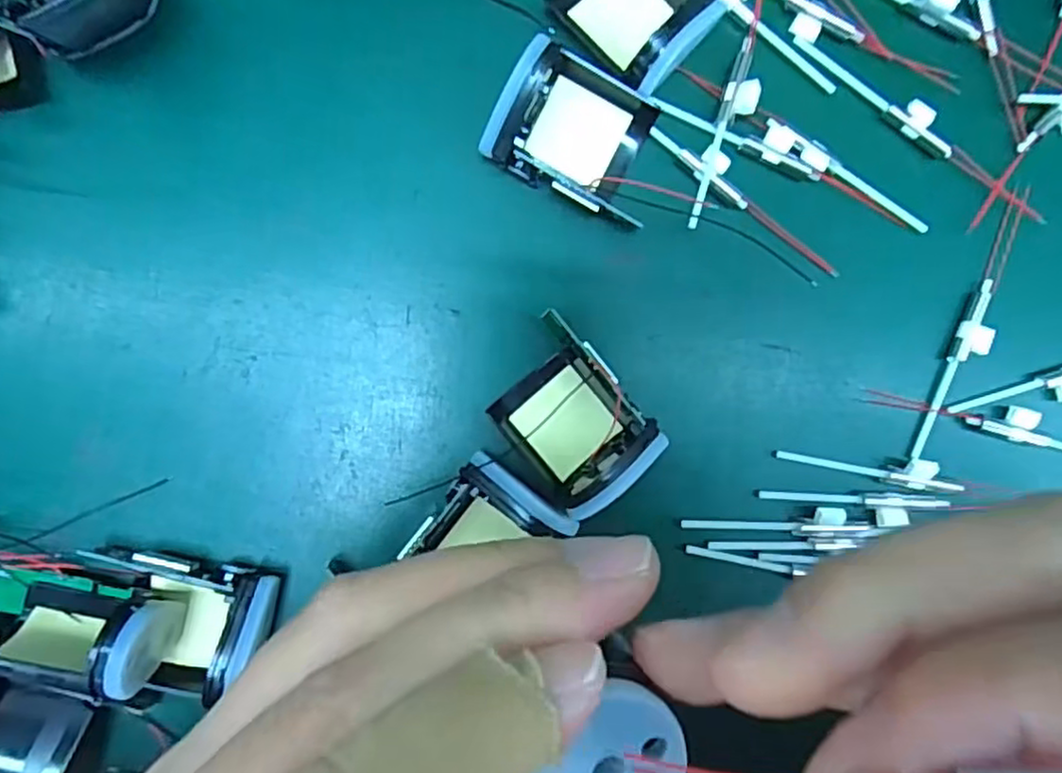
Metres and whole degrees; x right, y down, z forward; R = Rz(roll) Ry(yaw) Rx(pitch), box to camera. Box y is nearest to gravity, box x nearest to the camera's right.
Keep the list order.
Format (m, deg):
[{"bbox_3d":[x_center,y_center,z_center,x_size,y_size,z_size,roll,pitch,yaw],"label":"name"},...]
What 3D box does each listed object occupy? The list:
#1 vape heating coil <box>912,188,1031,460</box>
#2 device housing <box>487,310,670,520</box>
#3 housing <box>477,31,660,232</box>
[{"bbox_3d":[0.141,-0.019,0.217,0.010,0.004,0.089,20,89,-4],"label":"vape heating coil"},{"bbox_3d":[0.011,0.010,0.204,0.037,0.016,0.049,-40,93,-3],"label":"device housing"},{"bbox_3d":[0.014,-0.074,0.199,0.046,0.021,0.038,27,89,-4],"label":"housing"}]

